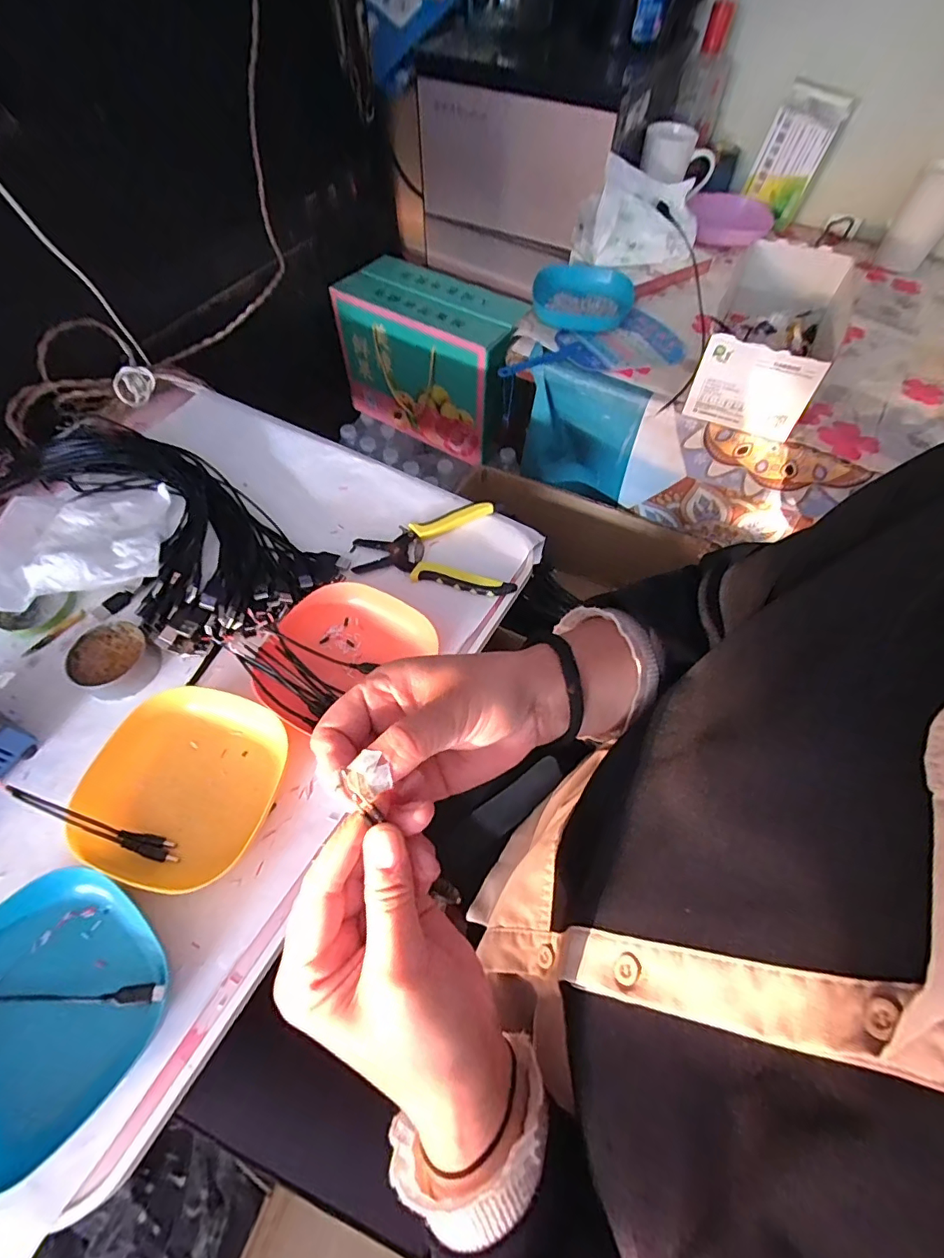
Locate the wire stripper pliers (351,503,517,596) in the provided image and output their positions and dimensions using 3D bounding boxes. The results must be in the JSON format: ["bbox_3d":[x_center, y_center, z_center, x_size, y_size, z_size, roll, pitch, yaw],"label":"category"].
[{"bbox_3d":[-0.041,-0.073,0.513,0.147,0.011,0.119,-10,60,-7],"label":"wire stripper pliers"}]

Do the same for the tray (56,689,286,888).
[{"bbox_3d":[-0.229,0.115,0.392,0.145,0.028,0.138,17,61,9],"label":"tray"}]

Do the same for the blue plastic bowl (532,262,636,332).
[{"bbox_3d":[0.155,-0.463,0.713,0.140,0.034,0.122,12,60,6],"label":"blue plastic bowl"}]

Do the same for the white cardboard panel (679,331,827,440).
[{"bbox_3d":[0.308,-0.264,0.559,0.120,0.099,0.008,23,66,10],"label":"white cardboard panel"}]

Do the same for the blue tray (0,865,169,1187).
[{"bbox_3d":[-0.273,0.239,0.318,0.135,0.026,0.136,35,65,18],"label":"blue tray"}]

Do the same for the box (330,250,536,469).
[{"bbox_3d":[-0.070,-0.511,0.973,0.330,0.231,0.160,29,63,15],"label":"box"}]

